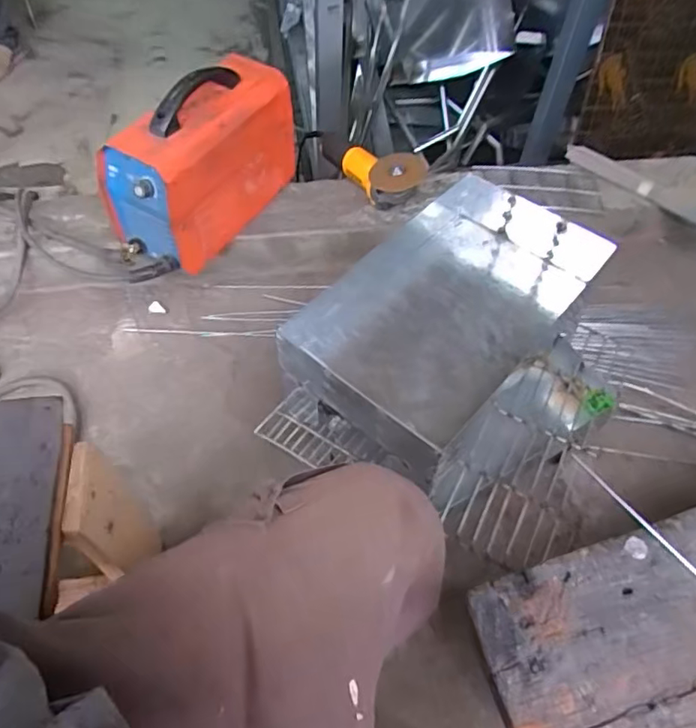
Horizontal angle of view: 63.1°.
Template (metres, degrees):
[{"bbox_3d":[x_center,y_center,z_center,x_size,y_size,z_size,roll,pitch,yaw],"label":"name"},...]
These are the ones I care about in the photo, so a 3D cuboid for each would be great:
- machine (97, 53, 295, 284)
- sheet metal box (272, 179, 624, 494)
[{"bbox_3d":[-0.251,-0.333,0.932,0.156,0.222,0.355,28,58,17],"label":"machine"},{"bbox_3d":[0.118,-0.060,0.682,0.217,0.095,0.377,35,60,21],"label":"sheet metal box"}]

